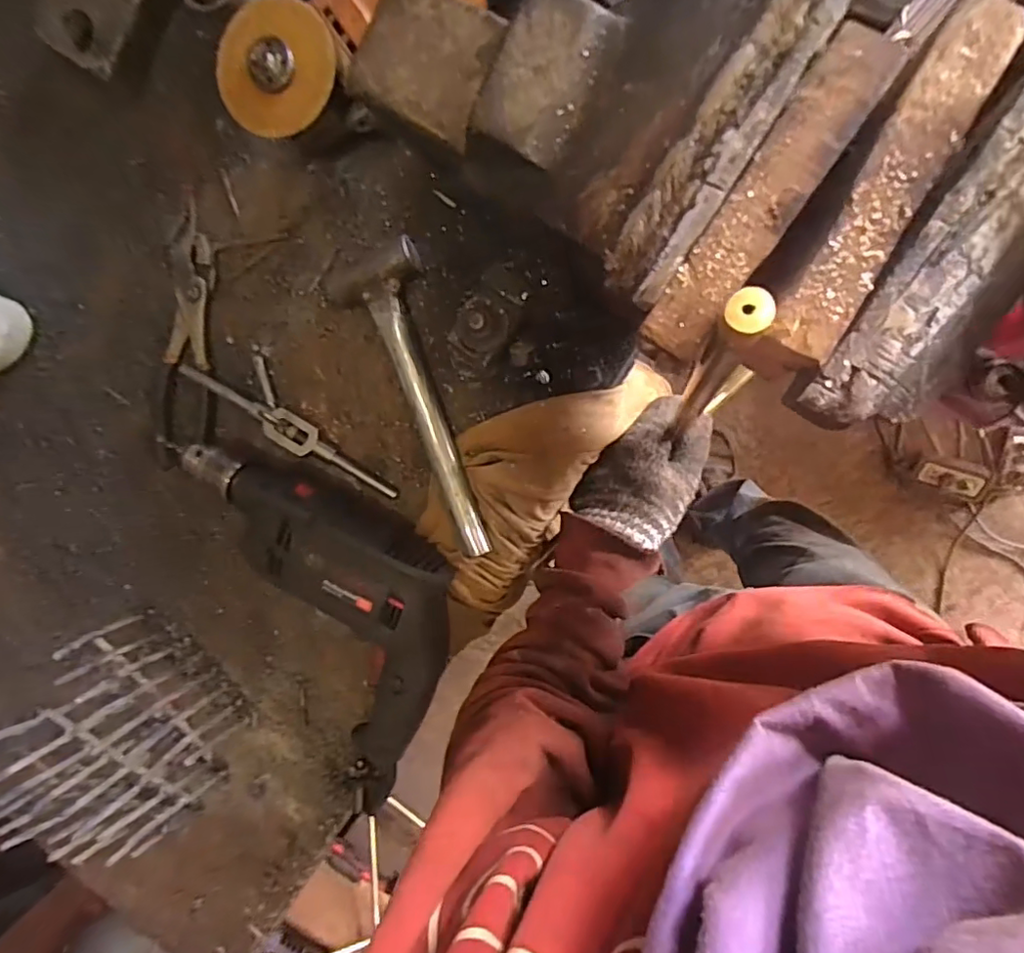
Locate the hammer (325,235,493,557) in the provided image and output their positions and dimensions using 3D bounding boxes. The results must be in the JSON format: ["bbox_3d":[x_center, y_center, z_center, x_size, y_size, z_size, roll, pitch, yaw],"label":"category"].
[{"bbox_3d":[-0.068,-0.060,0.444,0.069,0.033,0.254,-21,93,9],"label":"hammer"}]

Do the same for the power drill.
[{"bbox_3d":[-0.179,0.128,0.464,0.248,0.069,0.242,24,99,4],"label":"power drill"}]

